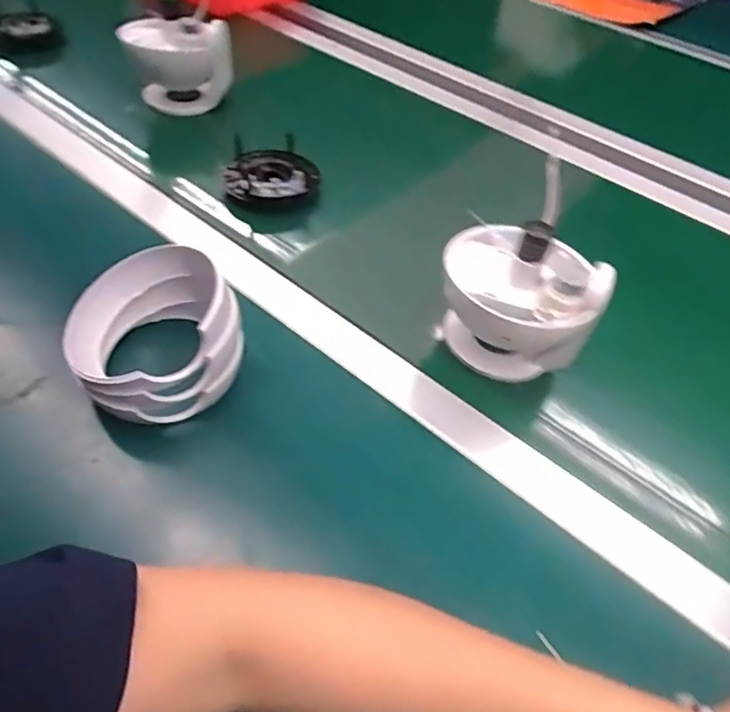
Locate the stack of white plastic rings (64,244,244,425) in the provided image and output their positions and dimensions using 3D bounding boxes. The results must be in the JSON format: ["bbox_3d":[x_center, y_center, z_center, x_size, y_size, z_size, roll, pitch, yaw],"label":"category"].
[{"bbox_3d":[-0.154,-0.016,0.405,0.102,0.074,0.116,-21,55,-23],"label":"stack of white plastic rings"}]

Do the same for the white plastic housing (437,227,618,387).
[{"bbox_3d":[0.116,-0.042,0.447,0.089,0.107,0.117,-28,58,-27],"label":"white plastic housing"}]

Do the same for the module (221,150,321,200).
[{"bbox_3d":[-0.099,-0.193,0.596,0.096,0.034,0.088,3,49,-4],"label":"module"}]

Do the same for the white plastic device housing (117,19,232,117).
[{"bbox_3d":[-0.238,-0.375,0.706,0.133,0.105,0.107,-7,51,-13],"label":"white plastic device housing"}]

